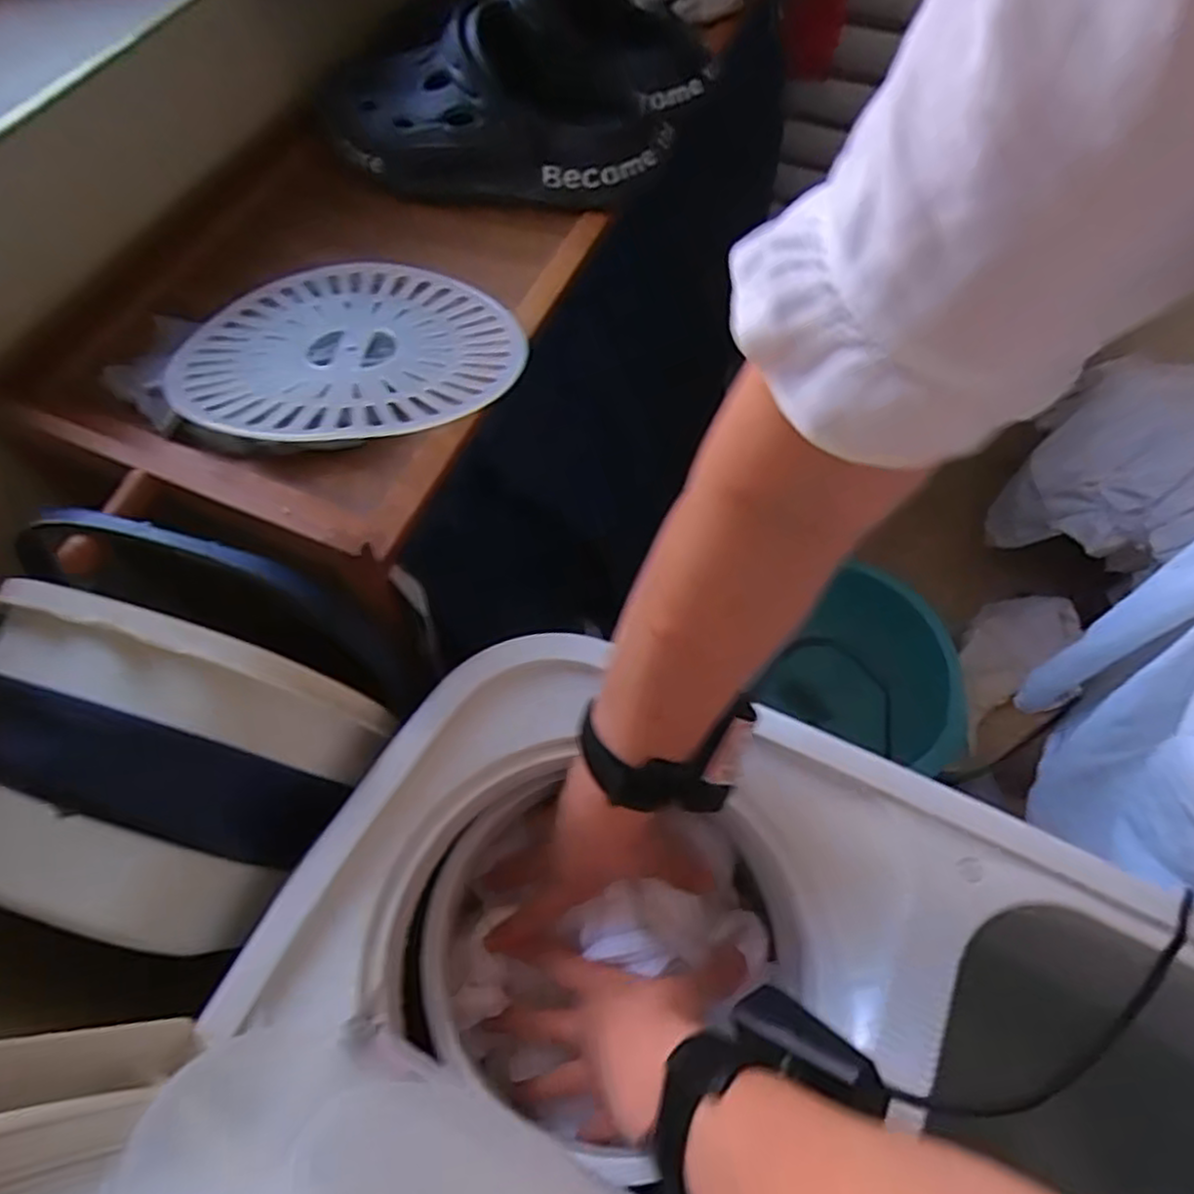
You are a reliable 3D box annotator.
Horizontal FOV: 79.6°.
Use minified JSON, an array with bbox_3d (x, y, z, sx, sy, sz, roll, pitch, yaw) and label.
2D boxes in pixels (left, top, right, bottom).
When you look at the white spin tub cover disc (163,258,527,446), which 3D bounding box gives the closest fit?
[{"bbox_3d":[-0.161,-0.164,0.472,0.217,0.013,0.215,1,48,-1],"label":"white spin tub cover disc"}]

